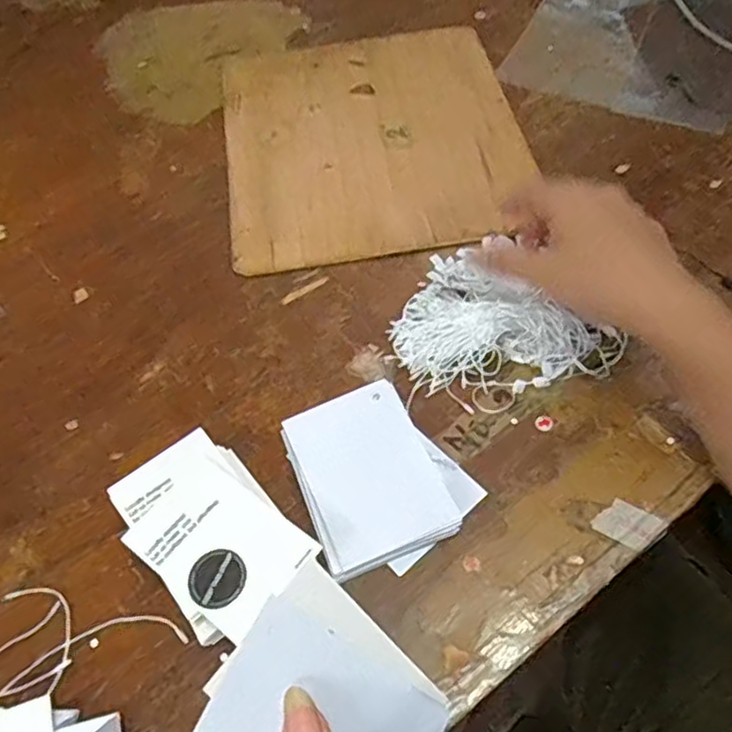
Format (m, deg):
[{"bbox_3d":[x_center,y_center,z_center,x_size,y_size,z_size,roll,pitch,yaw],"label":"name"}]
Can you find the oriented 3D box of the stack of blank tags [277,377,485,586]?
[{"bbox_3d":[0.004,0.063,0.376,0.090,0.013,0.105,-29,59,-15],"label":"stack of blank tags"}]

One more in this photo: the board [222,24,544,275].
[{"bbox_3d":[0.005,-0.206,0.564,0.249,0.008,0.288,-9,56,-2],"label":"board"}]

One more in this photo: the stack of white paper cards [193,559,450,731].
[{"bbox_3d":[-0.012,0.137,0.254,0.097,0.009,0.084,37,65,-19],"label":"stack of white paper cards"}]

